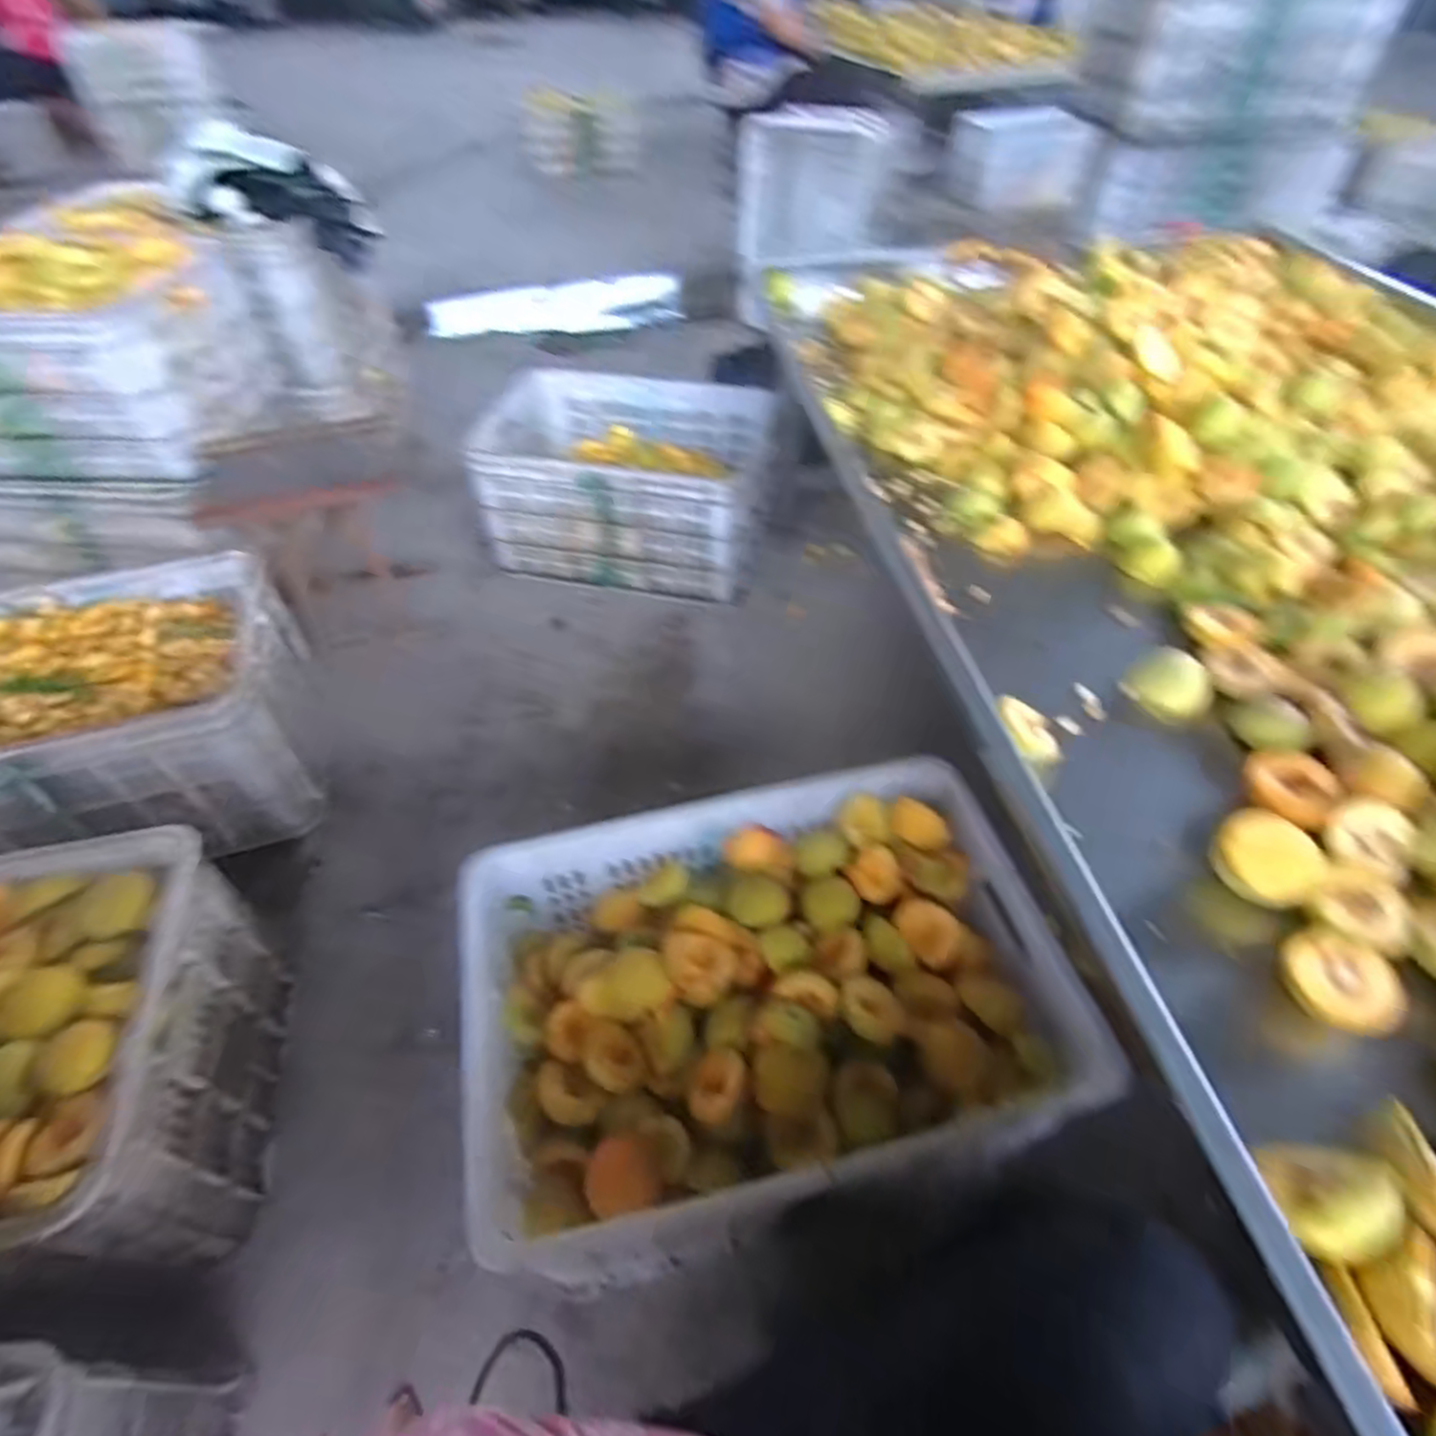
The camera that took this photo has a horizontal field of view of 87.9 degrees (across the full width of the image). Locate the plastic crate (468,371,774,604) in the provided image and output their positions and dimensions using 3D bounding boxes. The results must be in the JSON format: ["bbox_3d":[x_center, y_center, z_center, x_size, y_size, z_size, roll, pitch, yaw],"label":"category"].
[{"bbox_3d":[-0.180,-0.480,1.520,0.541,0.247,0.394,8,49,8],"label":"plastic crate"}]

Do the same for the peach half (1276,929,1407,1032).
[{"bbox_3d":[0.417,0.182,0.504,0.059,0.038,0.065,-16,50,-13],"label":"peach half"}]

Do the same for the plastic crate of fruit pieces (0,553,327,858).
[{"bbox_3d":[-0.929,0.014,1.116,0.592,0.281,0.411,-11,49,-8],"label":"plastic crate of fruit pieces"}]

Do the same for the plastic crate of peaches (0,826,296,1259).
[{"bbox_3d":[-0.777,0.356,0.750,0.567,0.245,0.382,-4,48,-2],"label":"plastic crate of peaches"}]

